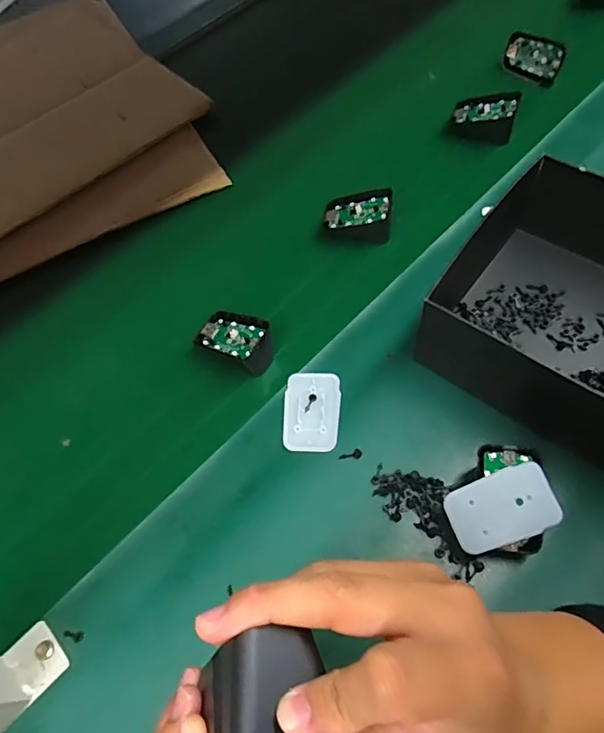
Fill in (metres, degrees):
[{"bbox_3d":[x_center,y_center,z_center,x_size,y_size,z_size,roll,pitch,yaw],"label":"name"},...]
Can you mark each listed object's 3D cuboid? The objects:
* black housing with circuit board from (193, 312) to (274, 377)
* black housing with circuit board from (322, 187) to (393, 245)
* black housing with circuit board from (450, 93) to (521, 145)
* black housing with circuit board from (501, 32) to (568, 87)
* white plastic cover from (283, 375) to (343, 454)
[{"bbox_3d":[-0.058,-0.025,0.444,0.072,0.028,0.041,23,65,19],"label":"black housing with circuit board"},{"bbox_3d":[0.056,-0.149,0.503,0.069,0.036,0.051,9,62,12],"label":"black housing with circuit board"},{"bbox_3d":[0.200,-0.277,0.561,0.067,0.039,0.040,19,64,17],"label":"black housing with circuit board"},{"bbox_3d":[0.271,-0.365,0.600,0.014,0.045,0.072,-42,64,-17],"label":"black housing with circuit board"},{"bbox_3d":[0.008,0.037,0.415,0.045,0.004,0.068,-2,60,6],"label":"white plastic cover"}]

